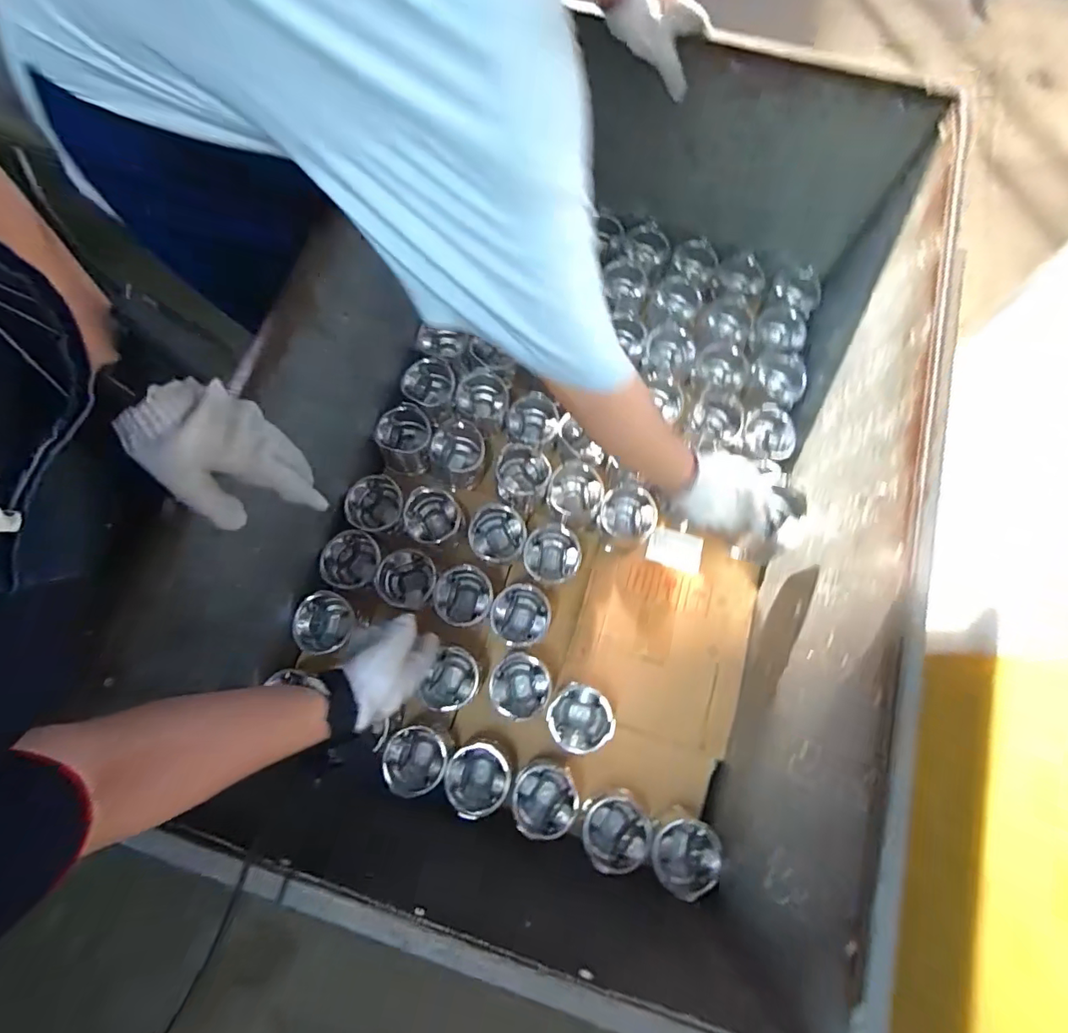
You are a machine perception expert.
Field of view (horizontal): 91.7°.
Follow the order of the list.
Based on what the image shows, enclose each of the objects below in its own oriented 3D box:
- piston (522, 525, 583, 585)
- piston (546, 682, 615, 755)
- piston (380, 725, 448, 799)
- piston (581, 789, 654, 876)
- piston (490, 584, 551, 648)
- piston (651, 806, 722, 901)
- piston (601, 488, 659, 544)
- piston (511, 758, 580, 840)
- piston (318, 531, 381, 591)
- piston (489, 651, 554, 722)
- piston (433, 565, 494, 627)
[{"bbox_3d":[0.028,0.062,0.829,0.090,0.062,0.084,0,73,-1],"label":"piston"},{"bbox_3d":[0.067,0.297,0.765,0.089,0.075,0.091,0,73,-1],"label":"piston"},{"bbox_3d":[-0.168,0.354,0.756,0.085,0.086,0.090,0,73,-1],"label":"piston"},{"bbox_3d":[0.115,0.439,0.724,0.098,0.076,0.090,7,73,1],"label":"piston"},{"bbox_3d":[-0.021,0.157,0.806,0.089,0.072,0.088,0,73,-1],"label":"piston"},{"bbox_3d":[0.202,0.462,0.717,0.089,0.078,0.087,0,73,-1],"label":"piston"},{"bbox_3d":[0.152,0.002,0.849,0.088,0.075,0.084,0,73,-1],"label":"piston"},{"bbox_3d":[0.016,0.396,0.737,0.089,0.067,0.091,0,73,-1],"label":"piston"},{"bbox_3d":[-0.284,0.075,0.828,0.088,0.077,0.083,0,73,-1],"label":"piston"},{"bbox_3d":[-0.020,0.254,0.780,0.085,0.072,0.091,0,73,-1],"label":"piston"},{"bbox_3d":[-0.111,0.130,0.823,0.088,0.083,0.089,0,73,-1],"label":"piston"}]

